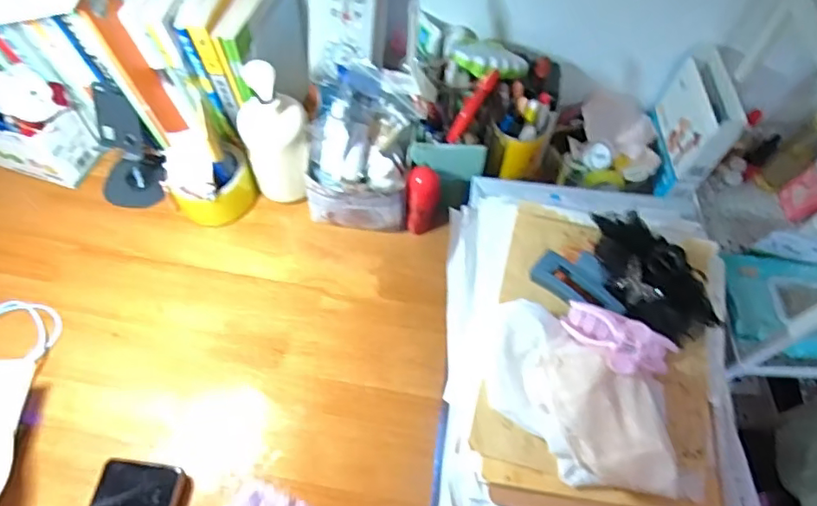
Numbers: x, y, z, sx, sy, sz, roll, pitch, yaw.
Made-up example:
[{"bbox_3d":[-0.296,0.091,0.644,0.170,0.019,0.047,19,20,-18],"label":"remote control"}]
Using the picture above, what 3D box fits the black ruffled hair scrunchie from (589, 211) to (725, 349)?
[{"bbox_3d":[0.218,0.016,0.504,0.079,0.049,0.123,-24,63,-15],"label":"black ruffled hair scrunchie"}]

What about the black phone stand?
[{"bbox_3d":[-0.339,-0.120,0.656,0.074,0.125,0.072,-37,67,-20],"label":"black phone stand"}]

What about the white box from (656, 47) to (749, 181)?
[{"bbox_3d":[0.329,-0.155,0.641,0.039,0.095,0.119,0,60,-2],"label":"white box"}]

